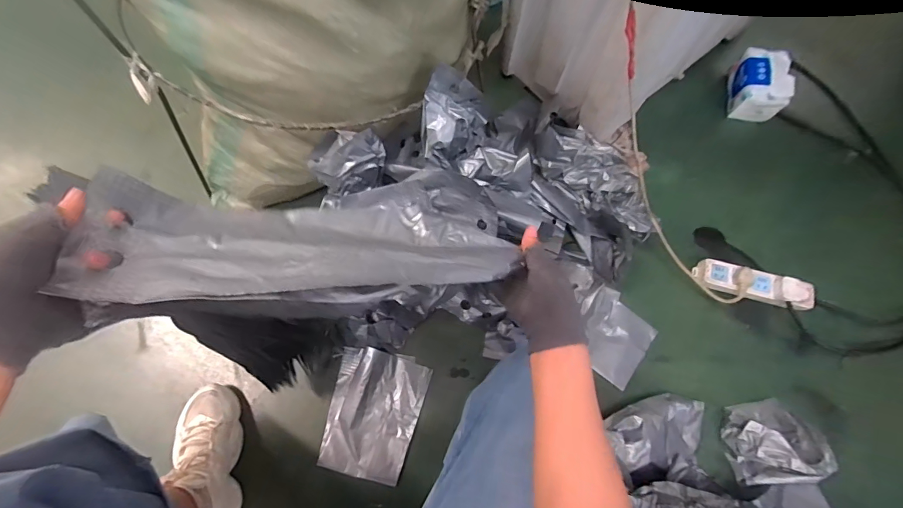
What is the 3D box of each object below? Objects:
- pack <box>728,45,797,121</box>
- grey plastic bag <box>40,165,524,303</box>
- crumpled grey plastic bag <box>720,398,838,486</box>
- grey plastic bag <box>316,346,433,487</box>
[{"bbox_3d":[0.709,-0.392,0.950,0.103,0.096,0.139,20,71,5],"label":"pack"},{"bbox_3d":[-0.125,-0.010,0.423,0.390,0.078,0.121,1,69,-24],"label":"grey plastic bag"},{"bbox_3d":[0.570,0.331,0.723,0.137,0.081,0.128,-5,71,-3],"label":"crumpled grey plastic bag"},{"bbox_3d":[-0.142,0.293,0.757,0.166,0.026,0.218,11,71,2],"label":"grey plastic bag"}]

